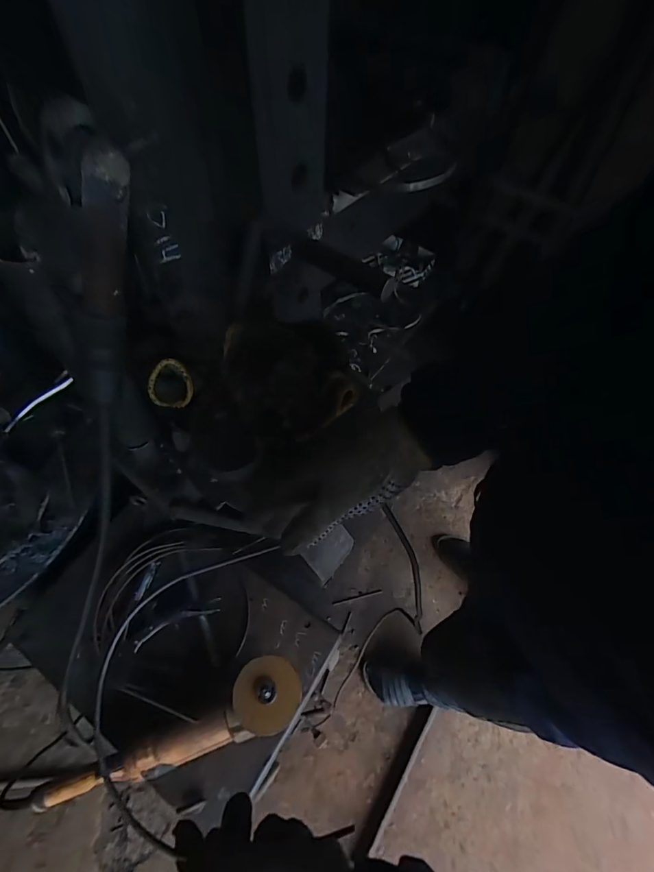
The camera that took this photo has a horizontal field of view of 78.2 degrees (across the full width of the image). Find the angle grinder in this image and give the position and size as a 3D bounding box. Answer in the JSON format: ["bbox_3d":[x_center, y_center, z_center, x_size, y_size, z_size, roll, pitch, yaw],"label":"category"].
[{"bbox_3d":[-0.219,0.423,0.559,0.381,0.078,0.090,-19,60,-12],"label":"angle grinder"}]

